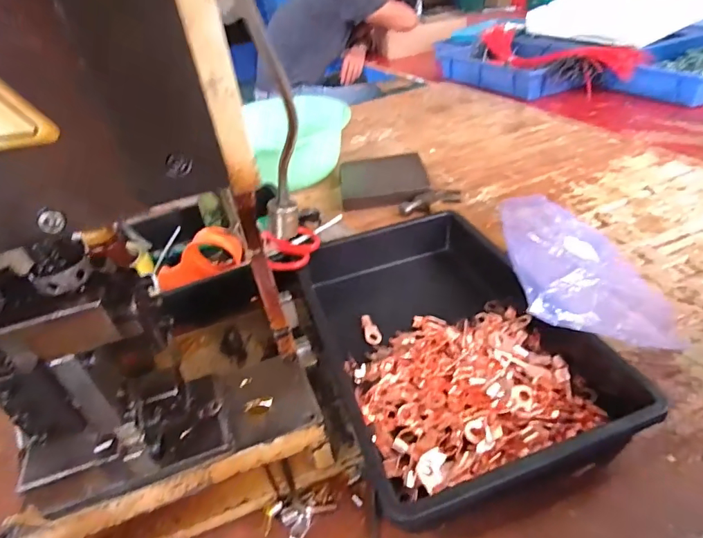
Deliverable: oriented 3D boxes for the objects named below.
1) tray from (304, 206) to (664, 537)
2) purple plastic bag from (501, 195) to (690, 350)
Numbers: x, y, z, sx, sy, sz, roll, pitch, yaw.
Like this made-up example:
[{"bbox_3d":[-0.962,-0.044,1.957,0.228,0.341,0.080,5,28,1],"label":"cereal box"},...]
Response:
[{"bbox_3d":[0.106,0.088,0.466,0.246,0.059,0.303,-14,36,-10],"label":"tray"},{"bbox_3d":[0.274,-0.008,0.506,0.200,0.052,0.236,14,40,-3],"label":"purple plastic bag"}]

